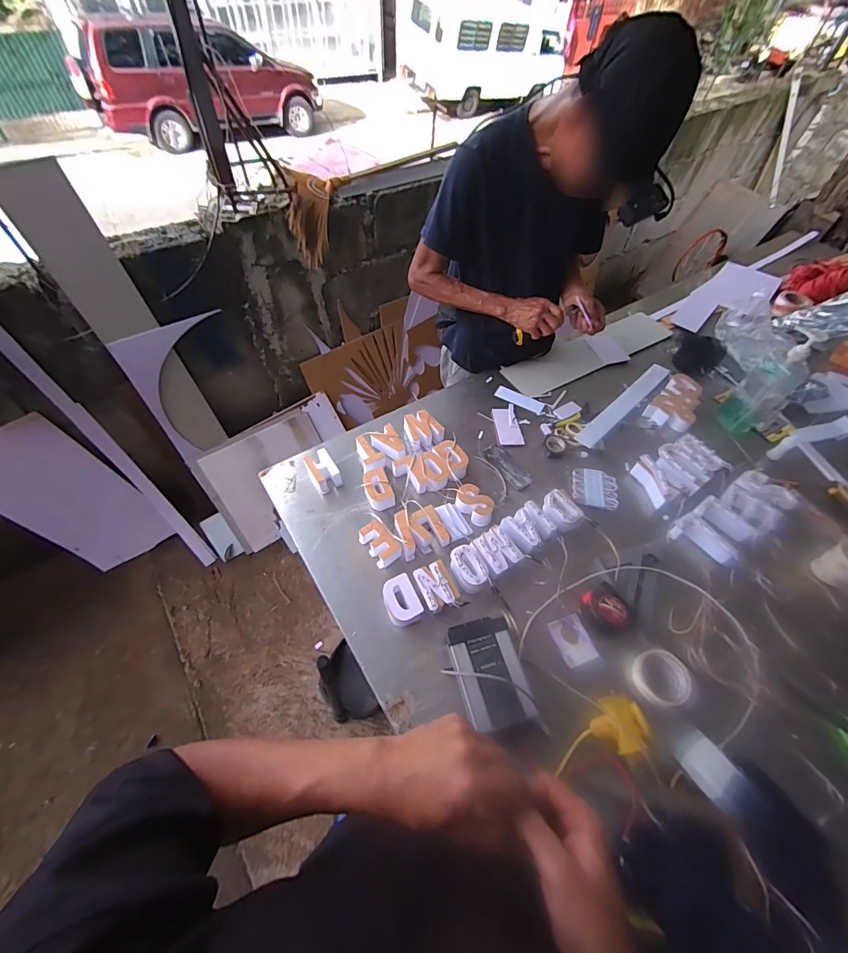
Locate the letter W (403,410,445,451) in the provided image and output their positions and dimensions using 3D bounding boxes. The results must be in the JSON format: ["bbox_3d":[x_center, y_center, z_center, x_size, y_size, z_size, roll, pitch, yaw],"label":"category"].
[{"bbox_3d":[-0.001,-0.112,0.996,0.088,0.035,0.105,-16,59,-13],"label":"letter W"}]

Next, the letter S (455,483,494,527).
[{"bbox_3d":[0.111,0.063,0.876,0.059,0.052,0.093,-32,64,-21],"label":"letter S"}]

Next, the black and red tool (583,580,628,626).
[{"bbox_3d":[0.345,0.247,0.767,0.071,0.042,0.075,-22,61,-16],"label":"black and red tool"}]

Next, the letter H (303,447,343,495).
[{"bbox_3d":[-0.232,-0.014,0.924,0.061,0.052,0.097,-26,62,-19],"label":"letter H"}]

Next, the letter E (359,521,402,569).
[{"bbox_3d":[-0.089,0.139,0.826,0.056,0.051,0.087,-33,65,-22],"label":"letter E"}]

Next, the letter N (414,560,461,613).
[{"bbox_3d":[0.023,0.208,0.764,0.063,0.030,0.082,-22,61,-16],"label":"letter N"}]

